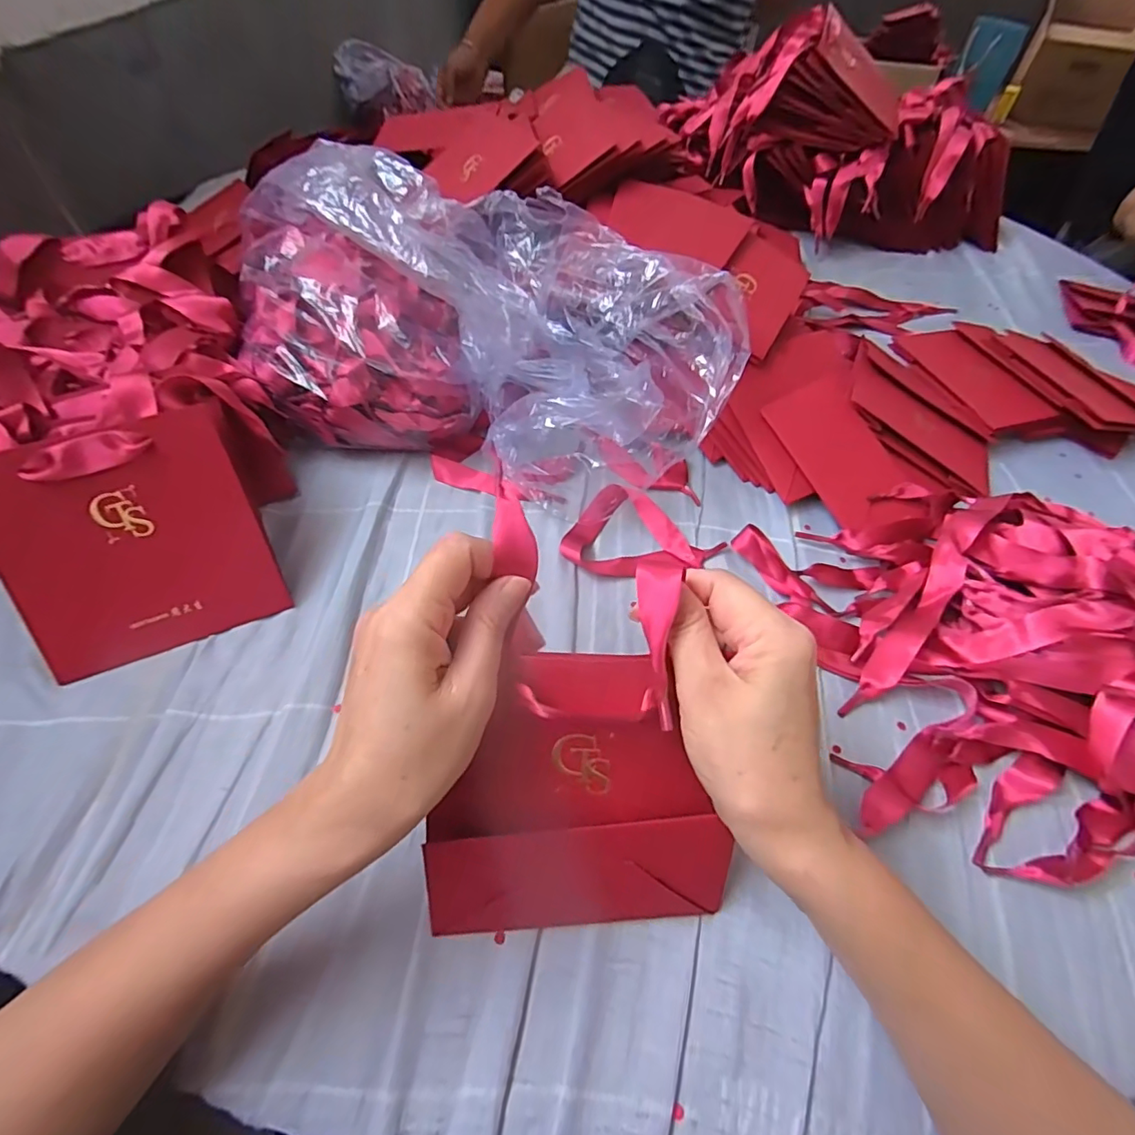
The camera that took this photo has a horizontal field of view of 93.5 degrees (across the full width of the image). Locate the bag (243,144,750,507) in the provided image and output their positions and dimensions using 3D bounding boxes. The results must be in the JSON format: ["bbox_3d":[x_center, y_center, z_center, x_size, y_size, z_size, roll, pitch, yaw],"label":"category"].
[{"bbox_3d":[-0.076,-0.194,0.430,0.422,0.163,0.205,13,55,7],"label":"bag"}]

